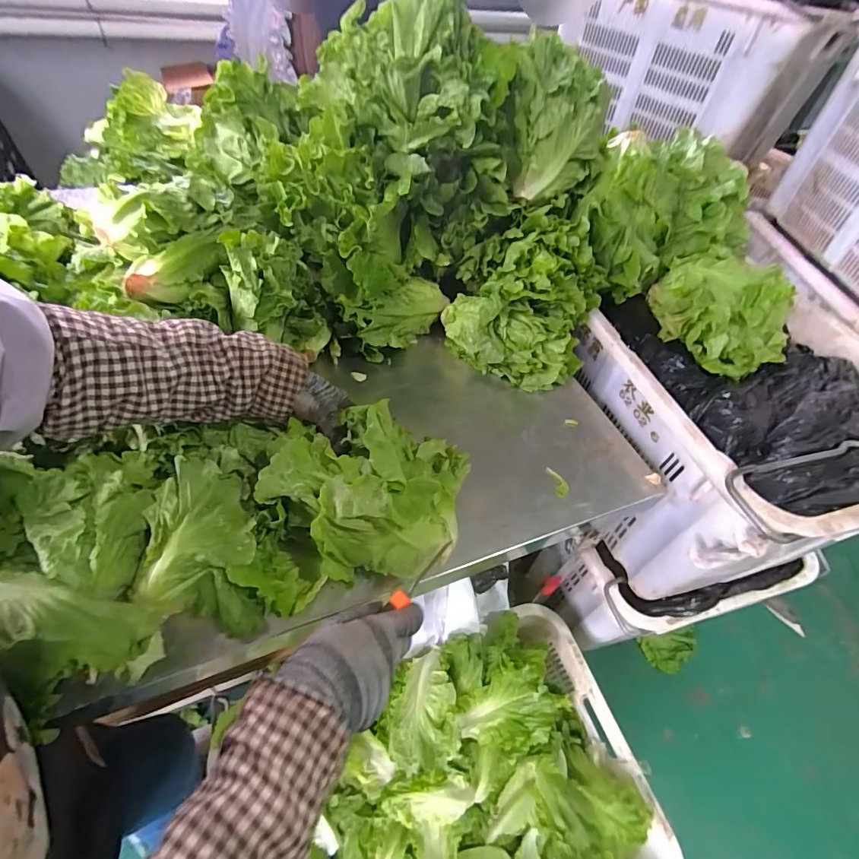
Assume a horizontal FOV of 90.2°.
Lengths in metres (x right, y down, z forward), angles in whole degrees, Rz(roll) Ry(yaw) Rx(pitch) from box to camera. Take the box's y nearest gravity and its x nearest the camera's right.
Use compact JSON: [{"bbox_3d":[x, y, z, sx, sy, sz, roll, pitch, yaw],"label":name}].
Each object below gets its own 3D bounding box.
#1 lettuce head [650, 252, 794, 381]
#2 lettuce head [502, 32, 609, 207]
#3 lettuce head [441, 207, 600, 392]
[{"bbox_3d":[0.482,-0.197,0.715,0.214,0.102,0.206,37,56,22],"label":"lettuce head"},{"bbox_3d":[0.189,-0.460,0.654,0.148,0.166,0.150,16,51,7],"label":"lettuce head"},{"bbox_3d":[0.138,-0.208,0.681,0.226,0.187,0.188,24,52,14],"label":"lettuce head"}]

